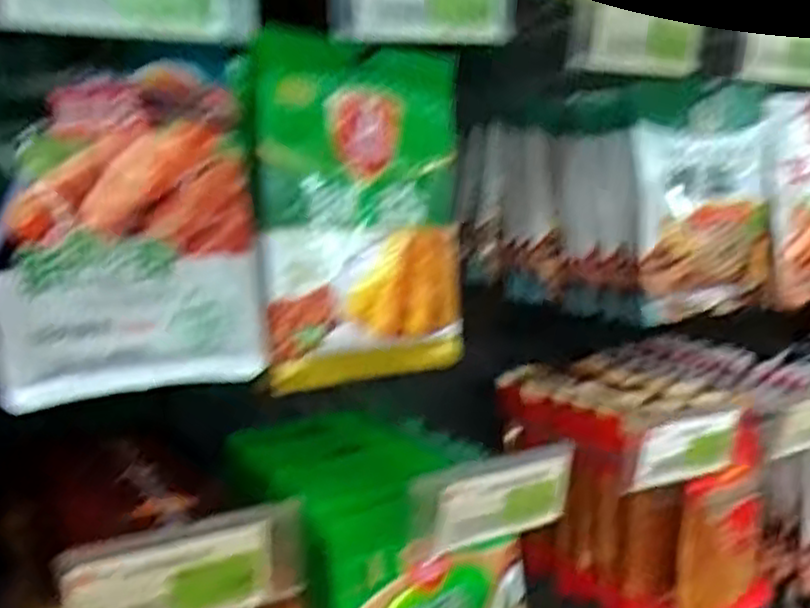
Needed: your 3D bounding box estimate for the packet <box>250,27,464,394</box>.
[{"bbox_3d":[-0.020,-0.049,0.418,0.128,0.176,0.013,-7,8,-36],"label":"packet"}]

